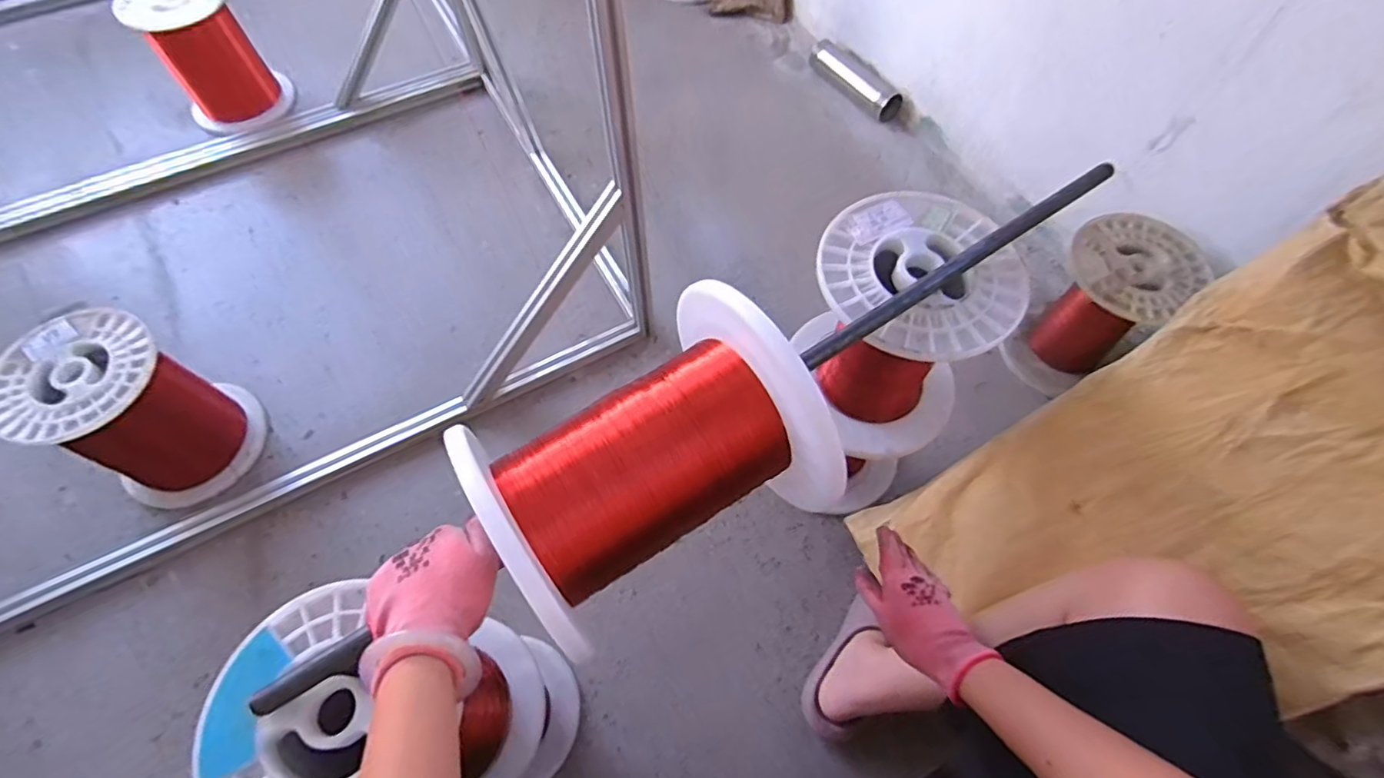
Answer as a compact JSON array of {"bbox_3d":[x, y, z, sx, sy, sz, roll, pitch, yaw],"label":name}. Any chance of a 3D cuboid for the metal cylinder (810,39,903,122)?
[{"bbox_3d":[0.361,-0.696,1.373,0.064,0.053,0.264,-31,65,-16],"label":"metal cylinder"}]

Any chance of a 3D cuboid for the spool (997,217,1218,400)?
[{"bbox_3d":[0.641,-0.138,0.989,0.211,0.215,0.165,-31,67,-16],"label":"spool"}]

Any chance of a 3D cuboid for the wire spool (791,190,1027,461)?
[{"bbox_3d":[0.227,-0.066,0.690,0.201,0.223,0.187,0,61,0],"label":"wire spool"}]

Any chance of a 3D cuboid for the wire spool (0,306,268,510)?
[{"bbox_3d":[-0.800,0.035,0.887,0.196,0.244,0.199,0,63,0],"label":"wire spool"}]

